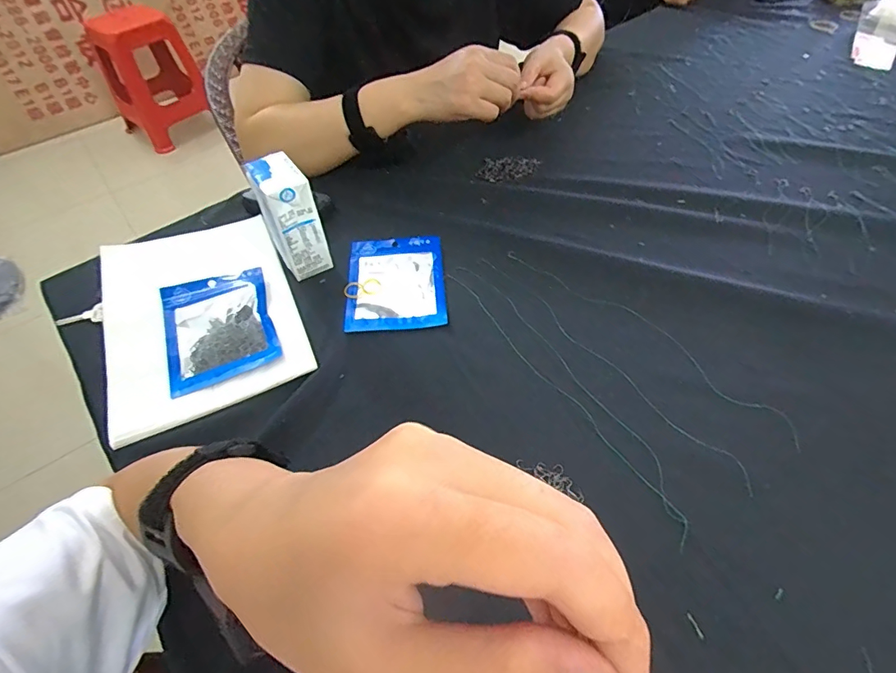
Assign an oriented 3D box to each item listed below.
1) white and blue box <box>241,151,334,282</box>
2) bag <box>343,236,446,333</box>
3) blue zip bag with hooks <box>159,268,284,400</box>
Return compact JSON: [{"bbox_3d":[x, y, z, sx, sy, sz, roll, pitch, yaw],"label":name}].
[{"bbox_3d":[-0.158,-0.116,0.476,0.048,0.112,0.050,-26,54,-16],"label":"white and blue box"},{"bbox_3d":[-0.054,-0.058,0.488,0.099,0.007,0.133,-5,51,0],"label":"bag"},{"bbox_3d":[-0.222,-0.011,0.454,0.096,0.024,0.132,-21,53,-13],"label":"blue zip bag with hooks"}]

